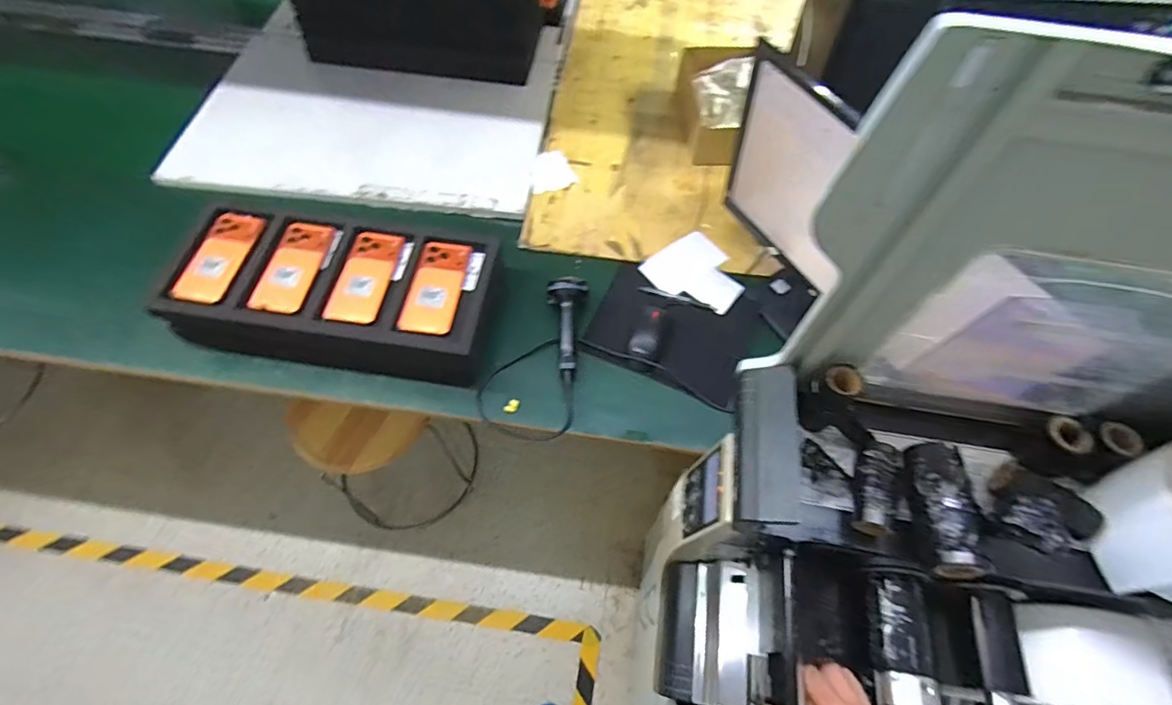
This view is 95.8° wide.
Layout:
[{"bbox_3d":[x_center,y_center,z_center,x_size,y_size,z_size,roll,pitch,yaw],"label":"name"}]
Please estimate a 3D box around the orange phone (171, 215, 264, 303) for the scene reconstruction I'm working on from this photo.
[{"bbox_3d":[-0.559,-0.147,0.808,0.071,0.016,0.159,8,62,3],"label":"orange phone"}]

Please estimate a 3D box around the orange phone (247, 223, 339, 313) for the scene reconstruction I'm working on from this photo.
[{"bbox_3d":[-0.444,-0.133,0.809,0.075,0.013,0.162,9,62,3],"label":"orange phone"}]

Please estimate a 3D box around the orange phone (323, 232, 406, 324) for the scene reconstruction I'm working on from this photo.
[{"bbox_3d":[-0.336,-0.117,0.811,0.074,0.013,0.161,14,66,-7],"label":"orange phone"}]

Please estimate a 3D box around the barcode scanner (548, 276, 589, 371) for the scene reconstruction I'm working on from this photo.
[{"bbox_3d":[-0.033,-0.045,0.831,0.059,0.062,0.153,3,77,0],"label":"barcode scanner"}]

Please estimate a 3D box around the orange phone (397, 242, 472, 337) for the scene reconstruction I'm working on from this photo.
[{"bbox_3d":[-0.225,-0.103,0.799,0.074,0.005,0.167,8,62,3],"label":"orange phone"}]

